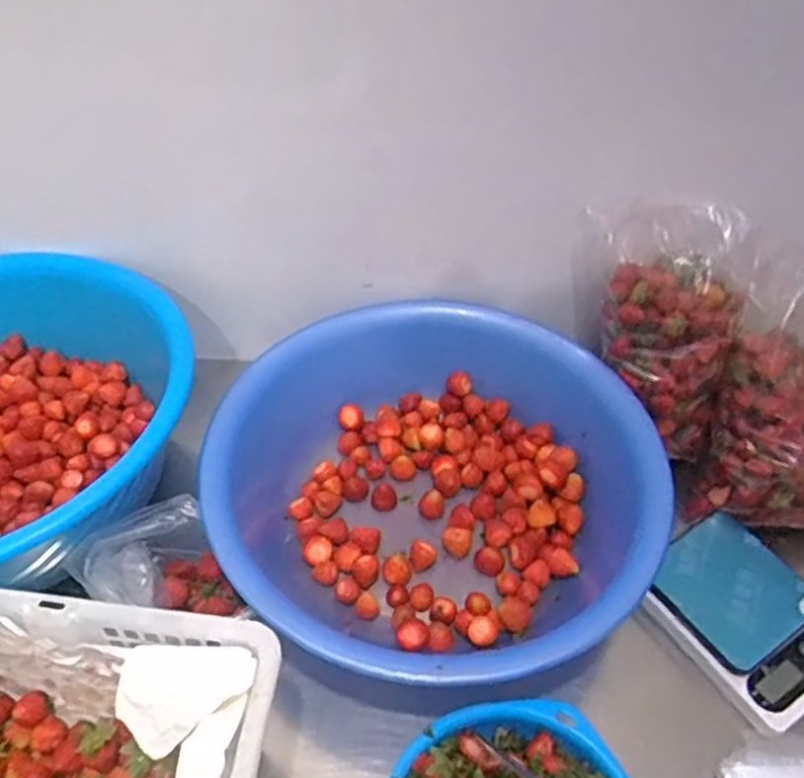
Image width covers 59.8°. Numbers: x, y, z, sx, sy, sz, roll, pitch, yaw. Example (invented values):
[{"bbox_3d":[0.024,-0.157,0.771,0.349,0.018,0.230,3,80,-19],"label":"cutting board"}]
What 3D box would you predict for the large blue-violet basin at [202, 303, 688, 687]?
[{"bbox_3d":[0.028,0.098,0.690,0.388,0.121,0.403,1,47,-1],"label":"large blue-violet basin"}]

